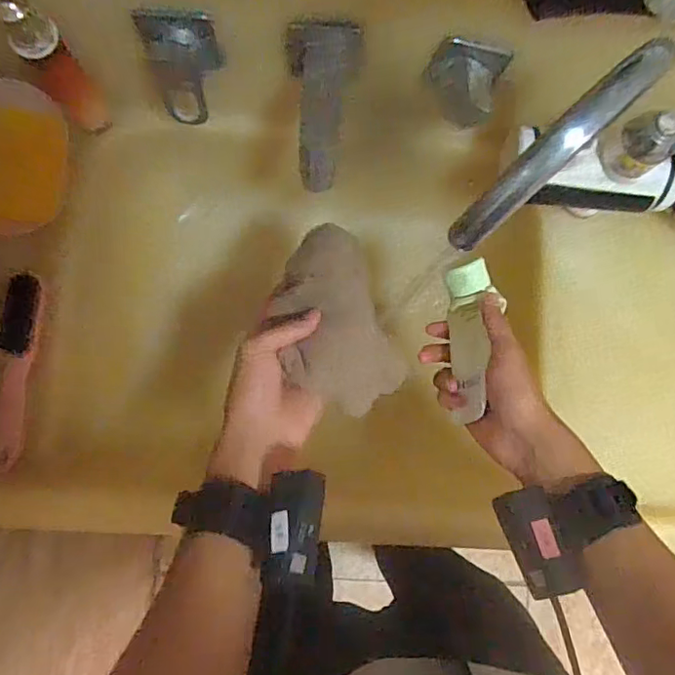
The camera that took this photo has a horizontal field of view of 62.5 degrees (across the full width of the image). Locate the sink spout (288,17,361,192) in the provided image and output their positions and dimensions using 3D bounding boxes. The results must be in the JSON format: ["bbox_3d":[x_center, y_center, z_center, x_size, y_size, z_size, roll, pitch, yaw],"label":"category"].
[{"bbox_3d":[-0.010,-0.198,0.482,0.064,0.049,0.132,0,82,-3],"label":"sink spout"}]

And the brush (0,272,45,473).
[{"bbox_3d":[-0.303,0.032,0.525,0.017,0.036,0.180,-3,80,33],"label":"brush"}]

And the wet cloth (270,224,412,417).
[{"bbox_3d":[-0.003,-0.015,0.479,0.094,0.080,0.159,-23,84,-6],"label":"wet cloth"}]

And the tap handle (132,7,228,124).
[{"bbox_3d":[-0.133,-0.237,0.493,0.062,0.085,0.049,-6,82,-4],"label":"tap handle"}]

